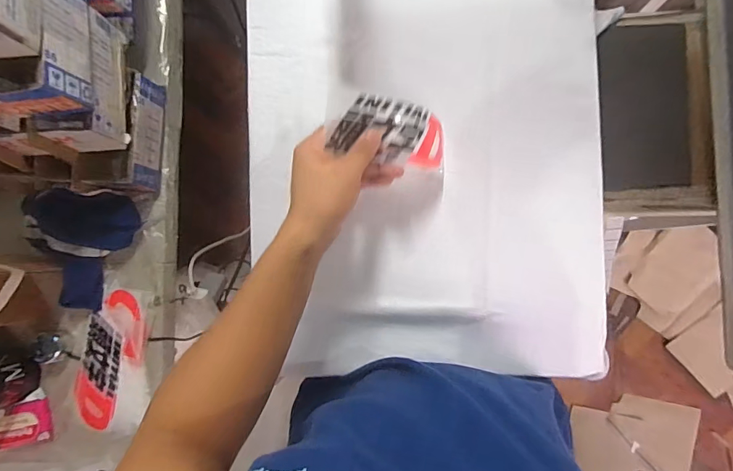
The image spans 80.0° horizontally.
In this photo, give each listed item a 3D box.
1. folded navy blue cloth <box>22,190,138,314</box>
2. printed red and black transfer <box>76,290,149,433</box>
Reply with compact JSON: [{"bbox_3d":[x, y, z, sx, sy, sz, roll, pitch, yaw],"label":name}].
[{"bbox_3d":[-0.423,0.022,0.636,0.167,0.056,0.172,1,88,4],"label":"folded navy blue cloth"},{"bbox_3d":[-0.390,0.188,0.666,0.093,0.012,0.203,12,90,9],"label":"printed red and black transfer"}]

